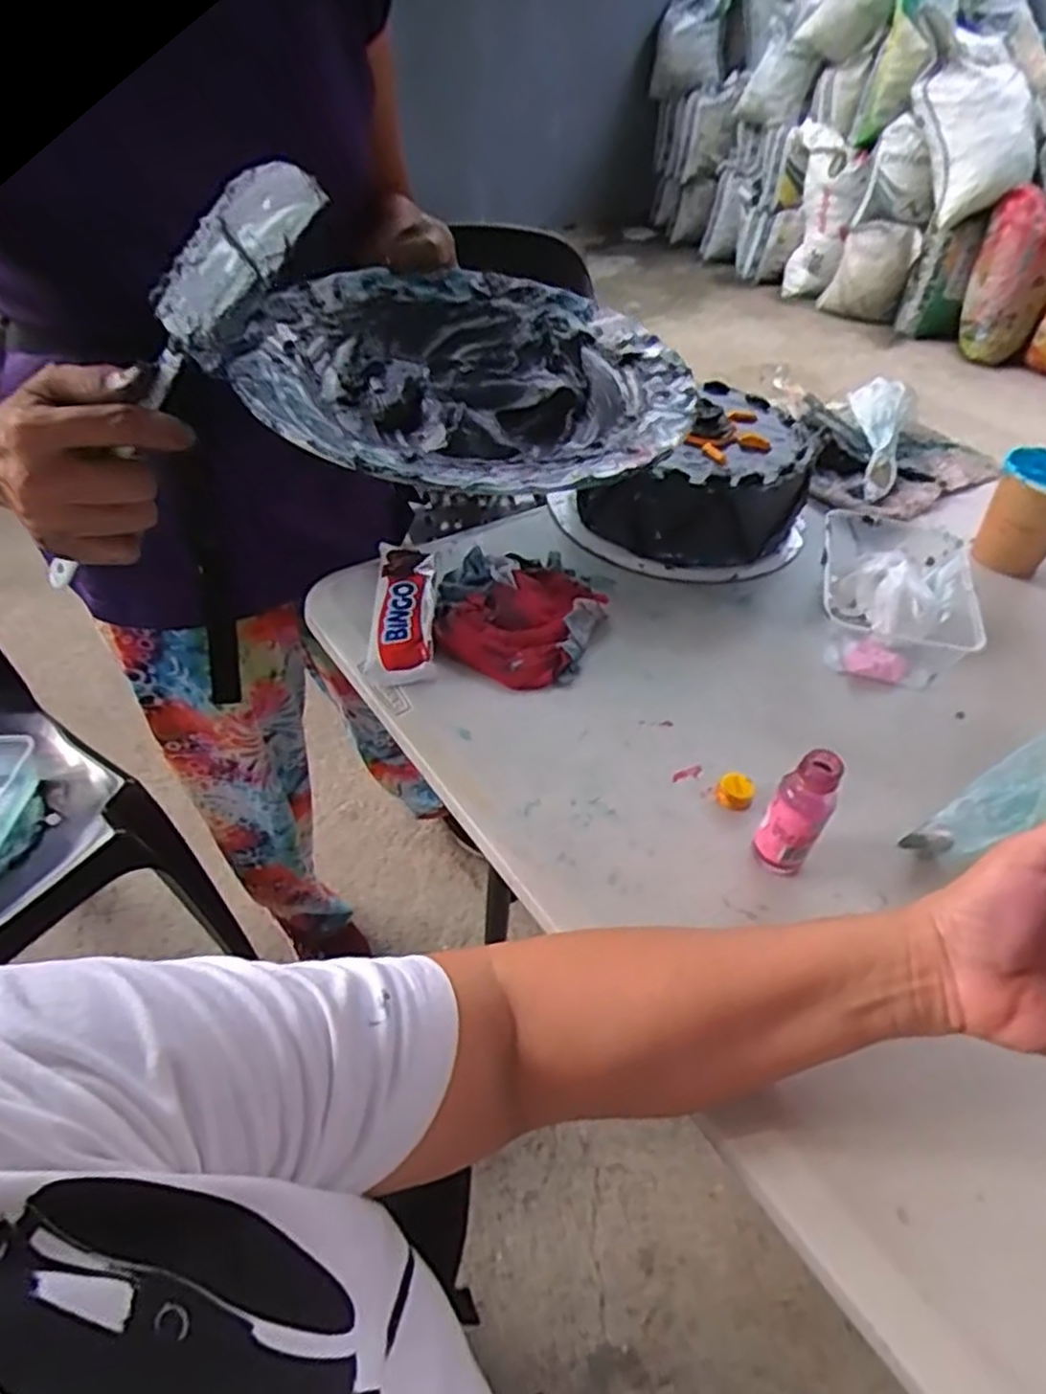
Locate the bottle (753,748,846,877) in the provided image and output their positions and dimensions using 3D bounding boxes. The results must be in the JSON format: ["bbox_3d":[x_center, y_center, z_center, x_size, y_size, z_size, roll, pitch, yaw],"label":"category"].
[{"bbox_3d":[0.155,0.071,0.437,0.030,0.089,0.030,27,49,21],"label":"bottle"}]

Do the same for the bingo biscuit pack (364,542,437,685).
[{"bbox_3d":[-0.094,-0.069,0.595,0.048,0.024,0.158,-1,45,-6],"label":"bingo biscuit pack"}]

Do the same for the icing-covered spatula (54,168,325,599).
[{"bbox_3d":[-0.168,-0.139,0.347,0.030,0.229,0.044,27,30,-39],"label":"icing-covered spatula"}]

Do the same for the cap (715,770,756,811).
[{"bbox_3d":[0.136,0.060,0.490,0.022,0.012,0.023,2,45,-2],"label":"cap"}]

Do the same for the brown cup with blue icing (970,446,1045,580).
[{"bbox_3d":[0.456,-0.166,0.692,0.069,0.094,0.082,27,49,21],"label":"brown cup with blue icing"}]

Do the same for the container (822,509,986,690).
[{"bbox_3d":[0.300,-0.085,0.631,0.114,0.056,0.179,13,45,9],"label":"container"}]

